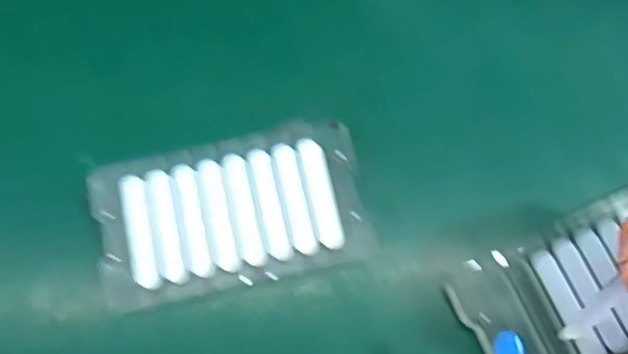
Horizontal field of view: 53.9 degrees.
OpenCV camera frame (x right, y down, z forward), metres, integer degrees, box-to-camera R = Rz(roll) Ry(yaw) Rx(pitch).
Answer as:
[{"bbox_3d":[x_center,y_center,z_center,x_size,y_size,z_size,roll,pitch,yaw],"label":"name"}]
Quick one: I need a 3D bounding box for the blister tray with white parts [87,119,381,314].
[{"bbox_3d":[-0.037,0.017,0.288,0.121,0.014,0.068,-12,73,-6],"label":"blister tray with white parts"}]

